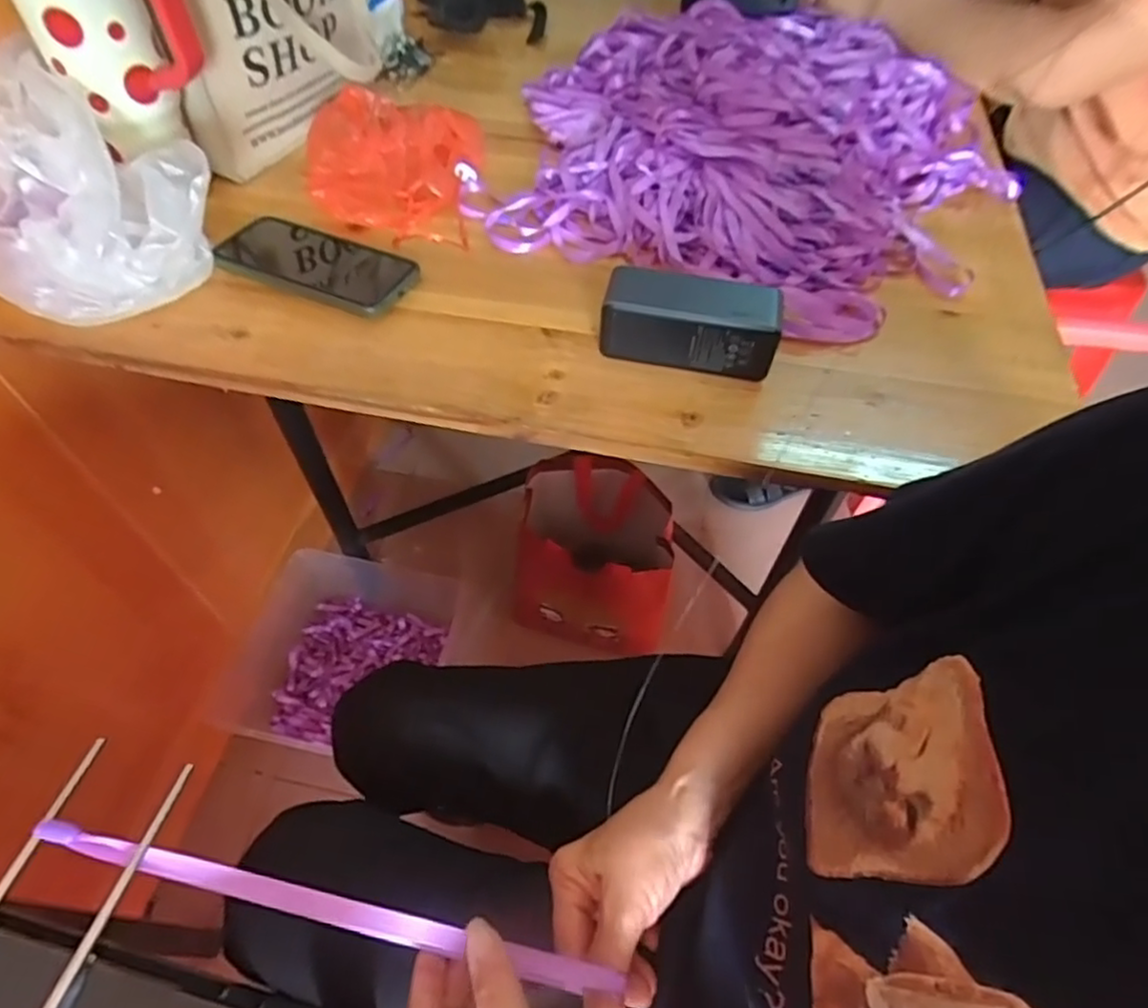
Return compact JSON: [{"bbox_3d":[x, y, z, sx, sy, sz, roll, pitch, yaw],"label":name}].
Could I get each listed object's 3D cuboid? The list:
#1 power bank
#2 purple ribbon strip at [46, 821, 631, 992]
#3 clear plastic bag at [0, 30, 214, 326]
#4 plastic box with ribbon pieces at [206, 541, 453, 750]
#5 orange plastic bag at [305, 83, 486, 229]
[{"bbox_3d":[0.086,-0.134,0.493,0.125,0.057,0.046,10,56,5],"label":"power bank"},{"bbox_3d":[-0.109,0.201,0.325,0.280,0.018,0.014,23,53,-11],"label":"purple ribbon strip"},{"bbox_3d":[-0.383,-0.232,0.515,0.224,0.123,0.164,33,60,19],"label":"clear plastic bag"},{"bbox_3d":[-0.360,0.244,1.051,0.291,0.114,0.302,10,56,5],"label":"plastic box with ribbon pieces"},{"bbox_3d":[-0.180,-0.333,0.630,0.146,0.041,0.171,12,56,6],"label":"orange plastic bag"}]

